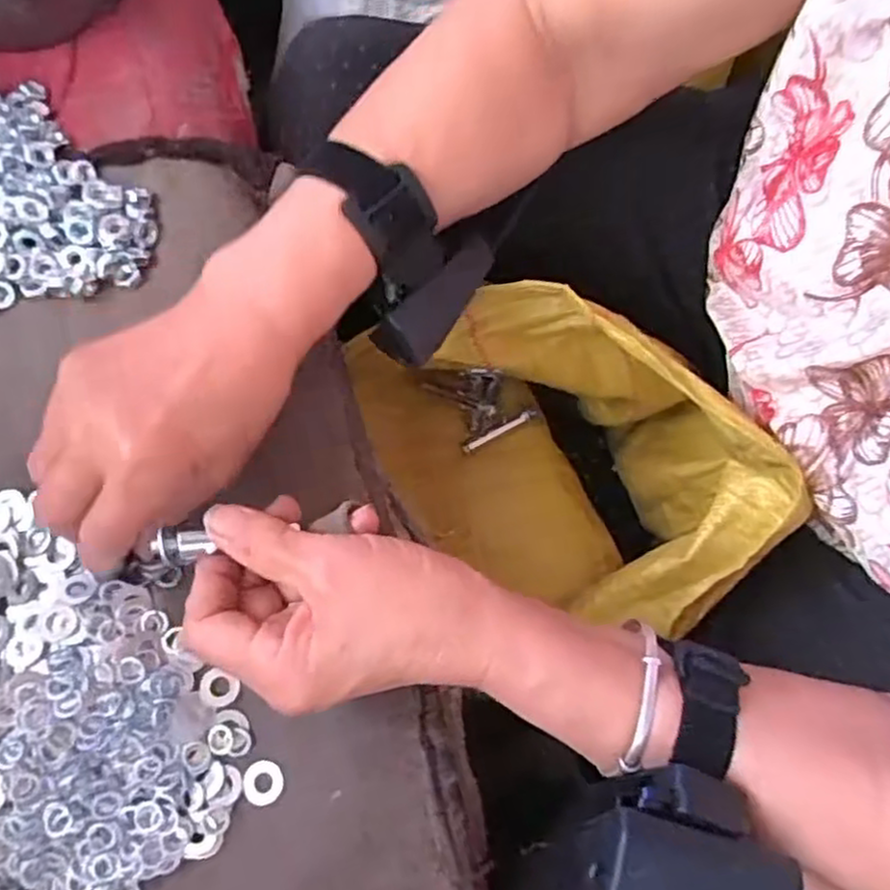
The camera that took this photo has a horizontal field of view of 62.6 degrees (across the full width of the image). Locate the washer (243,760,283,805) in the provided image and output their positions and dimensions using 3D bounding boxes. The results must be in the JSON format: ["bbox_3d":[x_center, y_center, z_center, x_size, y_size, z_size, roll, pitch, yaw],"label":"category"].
[{"bbox_3d":[-0.077,0.144,0.312,0.017,0.004,0.016,0,76,1],"label":"washer"}]

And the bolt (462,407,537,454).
[{"bbox_3d":[0.037,-0.010,0.494,0.057,0.004,0.008,-29,78,-6],"label":"bolt"}]

